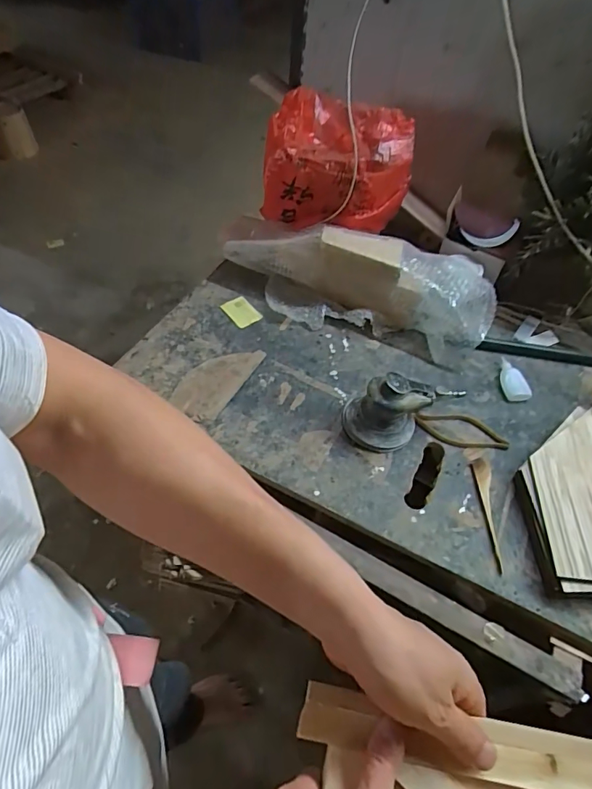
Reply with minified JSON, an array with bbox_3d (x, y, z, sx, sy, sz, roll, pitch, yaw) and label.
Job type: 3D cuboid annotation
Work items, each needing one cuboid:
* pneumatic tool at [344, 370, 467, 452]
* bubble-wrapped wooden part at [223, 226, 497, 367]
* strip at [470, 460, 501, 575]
[{"bbox_3d":[0.167,0.026,0.732,0.174,0.108,0.105,13,52,6],"label":"pneumatic tool"},{"bbox_3d":[0.110,-0.210,0.883,0.499,0.152,0.152,13,52,6],"label":"bubble-wrapped wooden part"},{"bbox_3d":[0.290,0.174,0.686,0.026,0.008,0.171,3,52,-2],"label":"strip"}]

